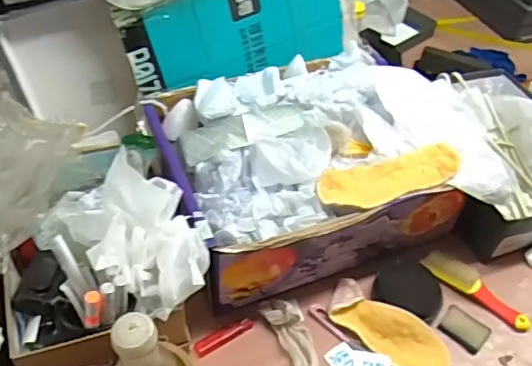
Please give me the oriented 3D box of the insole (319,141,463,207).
[{"bbox_3d":[0.162,-0.006,0.730,0.198,0.028,0.076,-10,48,-14],"label":"insole"}]

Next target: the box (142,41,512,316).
[{"bbox_3d":[0.071,-0.030,0.809,0.409,0.161,0.331,-15,49,-18],"label":"box"}]

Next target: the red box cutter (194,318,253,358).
[{"bbox_3d":[-0.054,0.197,0.719,0.080,0.008,0.020,-23,52,-24],"label":"red box cutter"}]

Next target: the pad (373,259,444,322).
[{"bbox_3d":[0.198,0.142,0.757,0.090,0.016,0.078,32,65,12],"label":"pad"}]

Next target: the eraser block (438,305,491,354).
[{"bbox_3d":[0.265,0.194,0.743,0.057,0.008,0.045,31,52,23],"label":"eraser block"}]

